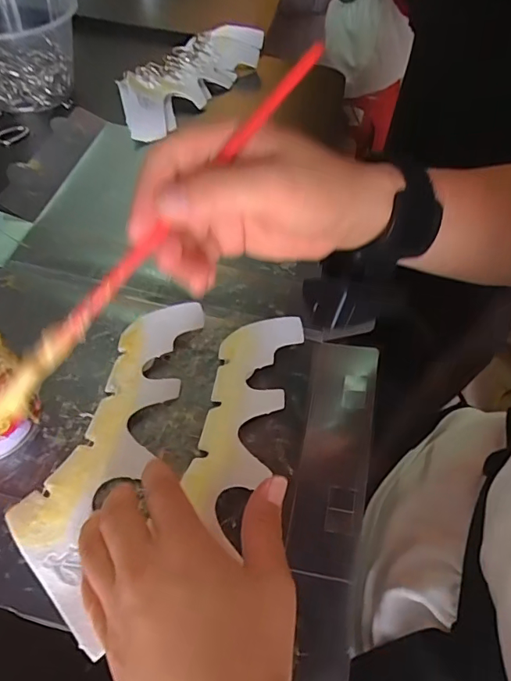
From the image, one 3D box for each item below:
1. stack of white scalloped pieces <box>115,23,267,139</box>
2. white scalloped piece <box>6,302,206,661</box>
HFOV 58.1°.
[{"bbox_3d":[-0.090,-0.307,0.531,0.097,0.046,0.225,30,58,14],"label":"stack of white scalloped pieces"},{"bbox_3d":[-0.095,0.060,0.301,0.067,0.007,0.218,13,57,0],"label":"white scalloped piece"}]

